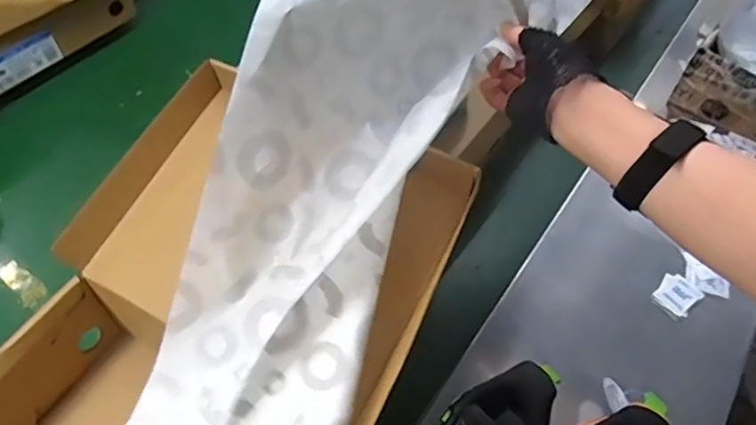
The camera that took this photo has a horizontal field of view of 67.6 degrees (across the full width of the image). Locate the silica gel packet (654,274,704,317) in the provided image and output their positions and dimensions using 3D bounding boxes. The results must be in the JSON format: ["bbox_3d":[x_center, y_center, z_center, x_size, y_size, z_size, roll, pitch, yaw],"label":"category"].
[{"bbox_3d":[0.322,0.088,0.607,0.039,0.005,0.037,38,83,32],"label":"silica gel packet"}]

